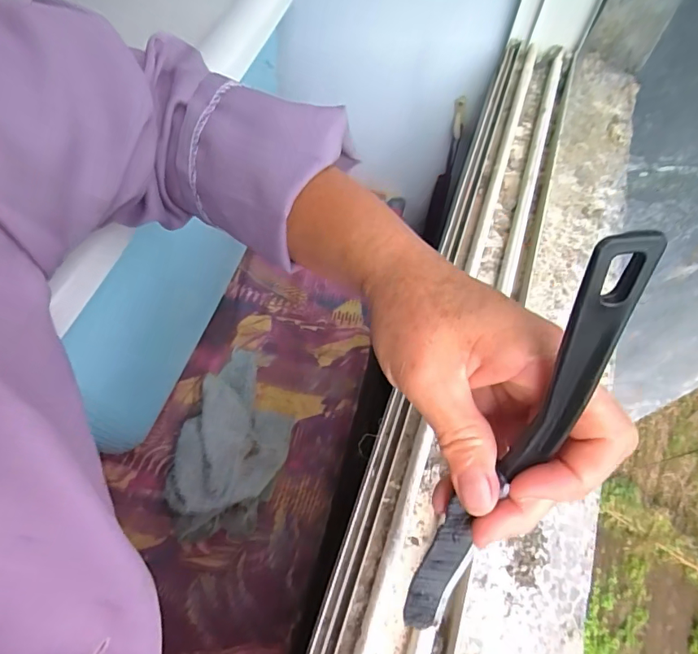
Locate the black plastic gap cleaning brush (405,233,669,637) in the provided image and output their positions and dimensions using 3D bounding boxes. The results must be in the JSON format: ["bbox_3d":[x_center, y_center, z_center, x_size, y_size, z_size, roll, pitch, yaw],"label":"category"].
[{"bbox_3d":[0.059,0.064,0.190,0.023,0.220,0.009,23,33,11],"label":"black plastic gap cleaning brush"}]

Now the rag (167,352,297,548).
[{"bbox_3d":[-0.142,0.136,0.587,0.128,0.057,0.243,12,62,5],"label":"rag"}]

